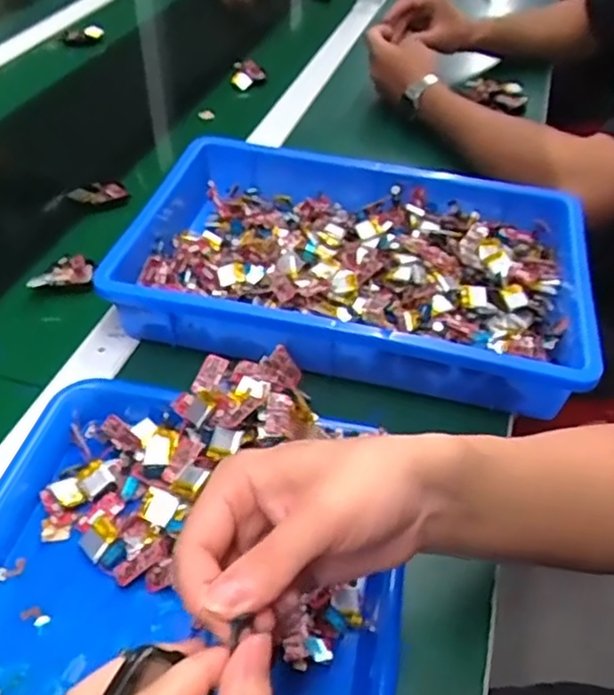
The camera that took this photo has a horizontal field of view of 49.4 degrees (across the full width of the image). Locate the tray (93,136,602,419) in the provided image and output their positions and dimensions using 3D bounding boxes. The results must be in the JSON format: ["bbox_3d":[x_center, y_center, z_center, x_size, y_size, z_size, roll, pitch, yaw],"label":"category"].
[{"bbox_3d":[0.037,-0.071,0.582,0.381,0.067,0.254,11,44,7],"label":"tray"}]

